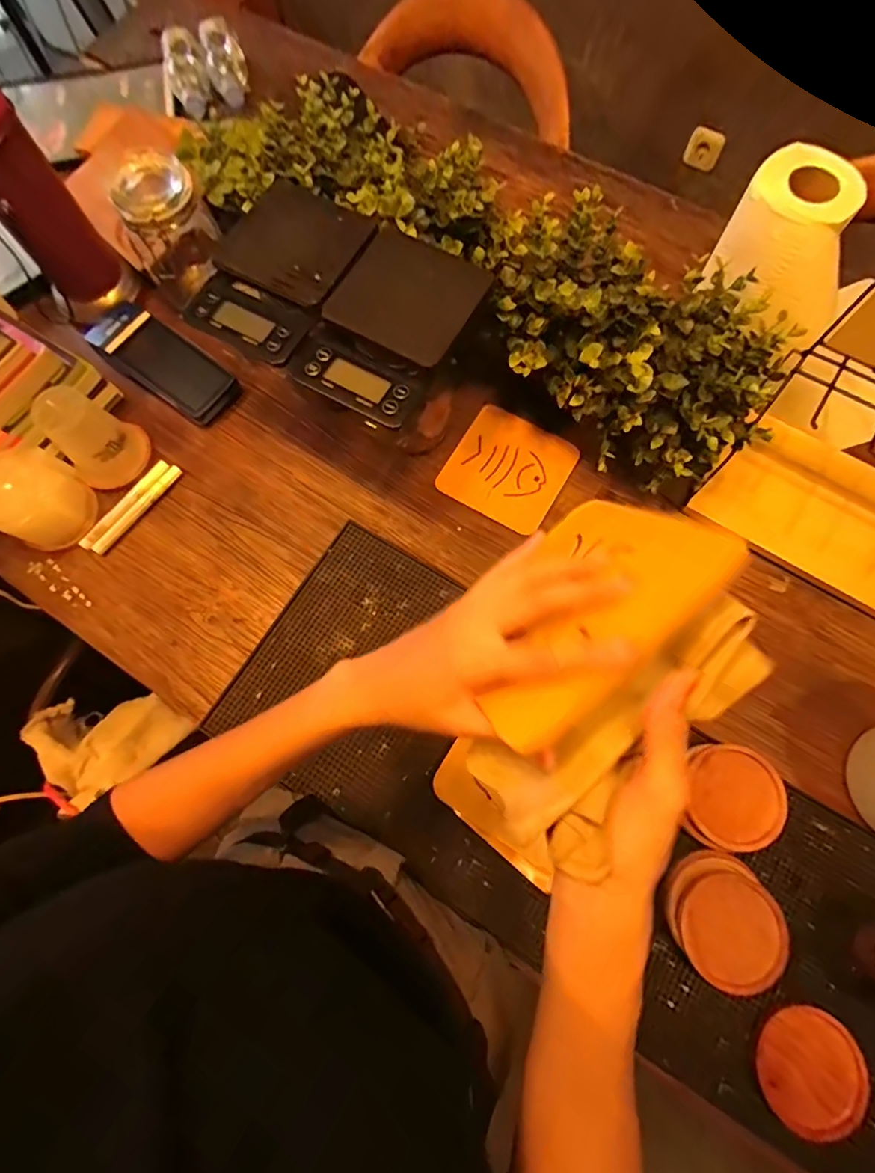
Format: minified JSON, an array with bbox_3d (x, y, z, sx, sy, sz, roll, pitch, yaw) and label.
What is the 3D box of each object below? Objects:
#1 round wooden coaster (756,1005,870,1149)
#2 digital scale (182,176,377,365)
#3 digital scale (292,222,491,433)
[{"bbox_3d":[0.342,0.445,0.465,0.090,0.017,0.098,0,74,1],"label":"round wooden coaster"},{"bbox_3d":[-0.160,-0.327,0.524,0.137,0.039,0.192,28,77,9],"label":"digital scale"},{"bbox_3d":[-0.046,-0.256,0.503,0.133,0.040,0.187,31,77,10],"label":"digital scale"}]

